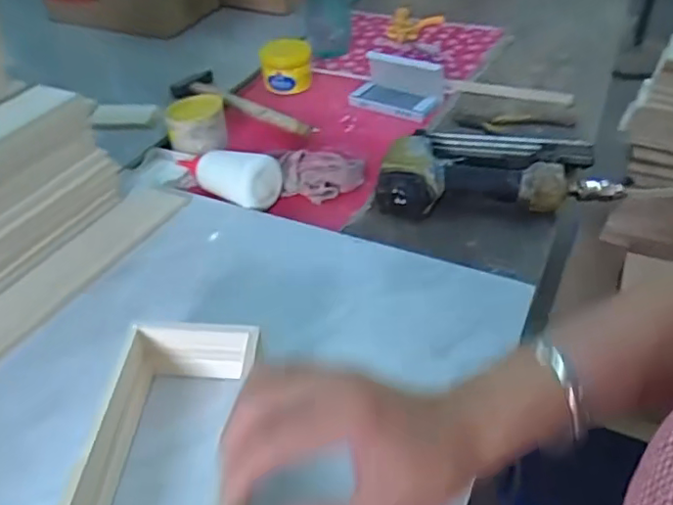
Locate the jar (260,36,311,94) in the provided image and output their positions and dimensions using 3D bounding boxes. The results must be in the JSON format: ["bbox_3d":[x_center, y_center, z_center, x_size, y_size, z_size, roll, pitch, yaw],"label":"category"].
[{"bbox_3d":[-0.080,-0.302,0.934,0.081,0.070,0.080,-2,40,0],"label":"jar"}]

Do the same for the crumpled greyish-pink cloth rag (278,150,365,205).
[{"bbox_3d":[-0.017,-0.096,0.710,0.102,0.032,0.079,-6,41,-5],"label":"crumpled greyish-pink cloth rag"}]

